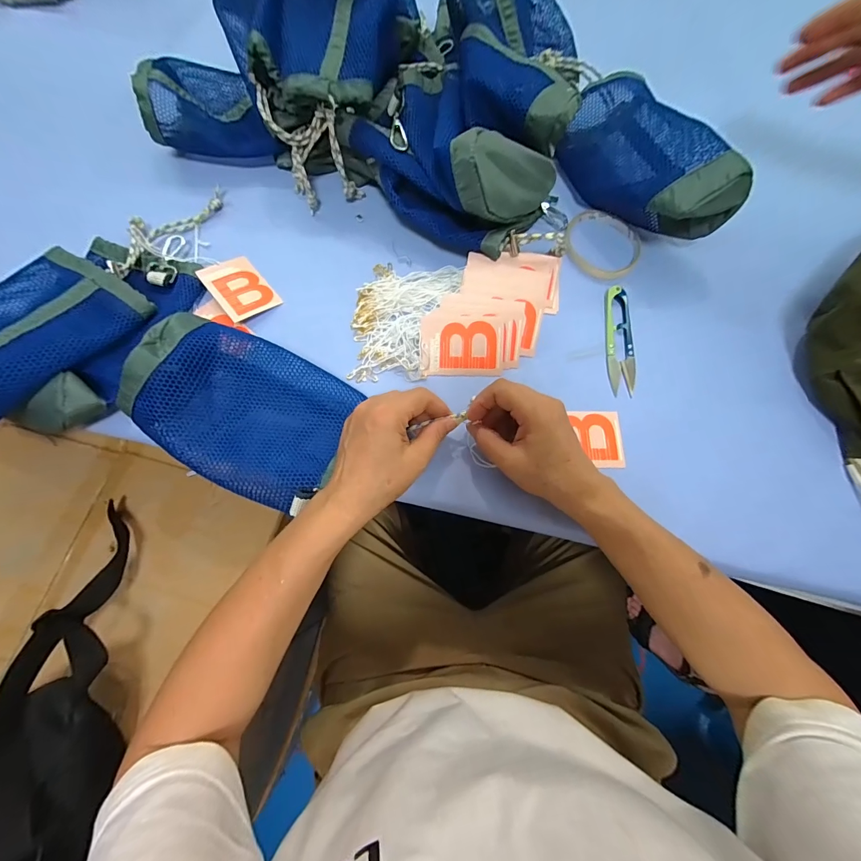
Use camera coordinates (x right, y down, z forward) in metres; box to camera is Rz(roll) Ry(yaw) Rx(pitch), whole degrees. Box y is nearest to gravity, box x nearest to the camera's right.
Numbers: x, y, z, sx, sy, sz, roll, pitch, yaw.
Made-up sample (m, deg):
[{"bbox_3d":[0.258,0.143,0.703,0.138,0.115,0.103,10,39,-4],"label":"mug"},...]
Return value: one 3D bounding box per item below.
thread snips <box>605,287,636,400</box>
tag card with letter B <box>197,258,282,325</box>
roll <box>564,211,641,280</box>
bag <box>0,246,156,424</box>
[{"bbox_3d":[0.193,-0.093,0.383,0.025,0.010,0.120,5,73,2],"label":"thread snips"},{"bbox_3d":[-0.203,-0.153,0.400,0.055,0.005,0.074,-35,79,-25],"label":"tag card with letter B"},{"bbox_3d":[0.193,-0.209,0.421,0.084,0.008,0.090,0,73,0],"label":"roll"},{"bbox_3d":[-0.379,-0.077,0.341,0.125,0.058,0.210,28,58,4],"label":"bag"}]

